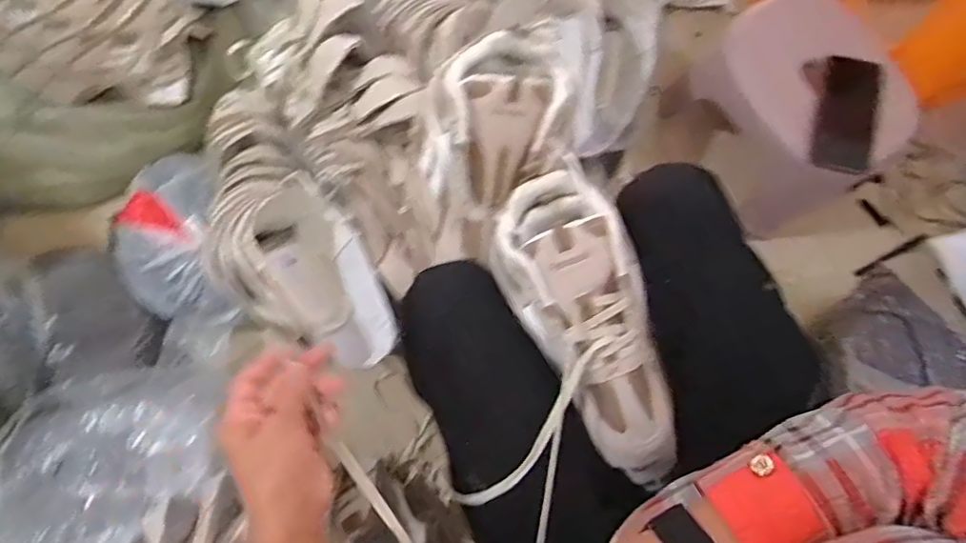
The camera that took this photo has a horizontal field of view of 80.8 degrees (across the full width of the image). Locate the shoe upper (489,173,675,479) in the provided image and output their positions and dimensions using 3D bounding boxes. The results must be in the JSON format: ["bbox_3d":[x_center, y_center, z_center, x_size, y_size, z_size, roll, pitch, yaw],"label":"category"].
[{"bbox_3d":[0.093,0.044,0.472,0.109,0.064,0.264,-21,78,-4],"label":"shoe upper"}]

